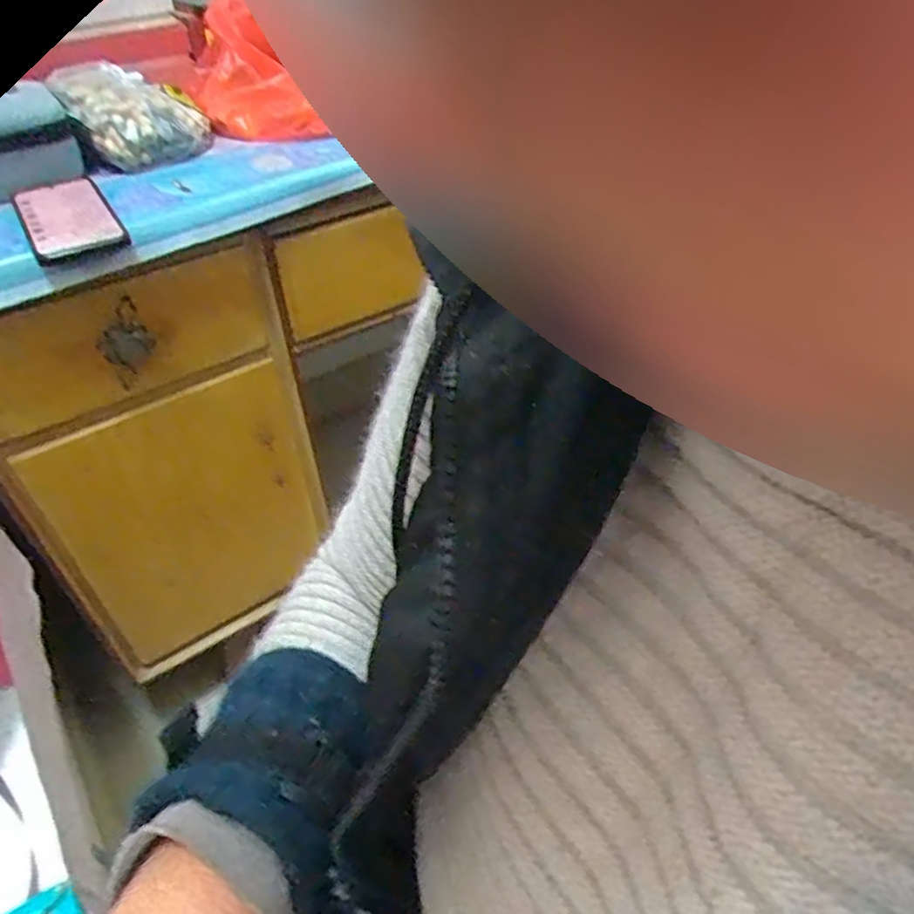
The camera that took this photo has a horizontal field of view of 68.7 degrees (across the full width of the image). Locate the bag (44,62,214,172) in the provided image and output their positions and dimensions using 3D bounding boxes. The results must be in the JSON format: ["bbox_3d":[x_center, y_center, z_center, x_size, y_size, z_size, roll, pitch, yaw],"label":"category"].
[{"bbox_3d":[-0.349,-0.375,0.733,0.139,0.080,0.122,-26,48,-23],"label":"bag"}]

